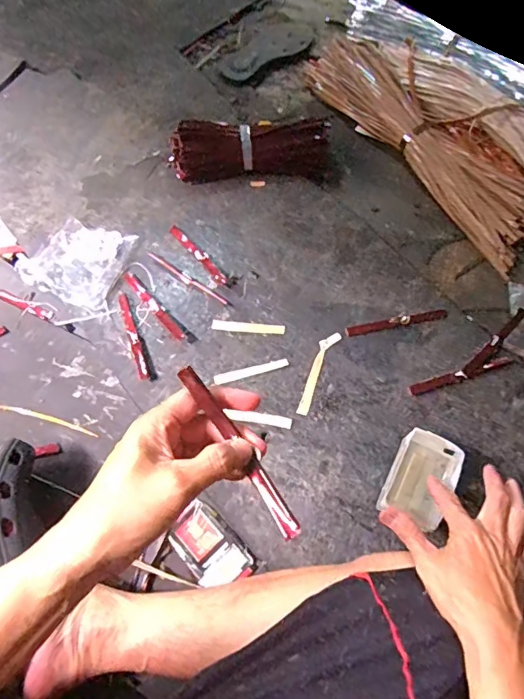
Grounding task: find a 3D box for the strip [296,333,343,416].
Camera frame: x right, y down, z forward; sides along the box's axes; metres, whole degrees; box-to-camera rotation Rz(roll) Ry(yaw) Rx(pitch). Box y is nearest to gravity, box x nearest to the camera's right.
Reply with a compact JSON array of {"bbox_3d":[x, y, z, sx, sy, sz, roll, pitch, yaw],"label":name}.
[{"bbox_3d":[0.073,0.029,0.653,0.022,0.006,0.126,24,65,9],"label":"strip"}]

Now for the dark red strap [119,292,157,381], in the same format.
[{"bbox_3d":[-0.176,-0.017,0.668,0.019,0.004,0.139,-20,66,-12],"label":"dark red strap"}]

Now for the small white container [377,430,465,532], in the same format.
[{"bbox_3d":[0.184,0.146,0.559,0.069,0.041,0.095,24,65,10],"label":"small white container"}]

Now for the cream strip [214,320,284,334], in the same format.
[{"bbox_3d":[-0.019,-0.031,0.681,0.100,0.004,0.014,4,73,2],"label":"cream strip"}]

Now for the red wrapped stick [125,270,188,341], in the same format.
[{"bbox_3d":[-0.152,-0.061,0.689,0.015,0.004,0.137,-37,71,-18],"label":"red wrapped stick"}]

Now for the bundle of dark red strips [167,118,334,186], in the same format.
[{"bbox_3d":[-0.019,-0.319,0.793,0.255,0.066,0.061,-8,63,-6],"label":"bundle of dark red strips"}]

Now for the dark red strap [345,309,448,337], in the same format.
[{"bbox_3d":[0.186,-0.038,0.674,0.141,0.010,0.014,-8,64,-6],"label":"dark red strap"}]

